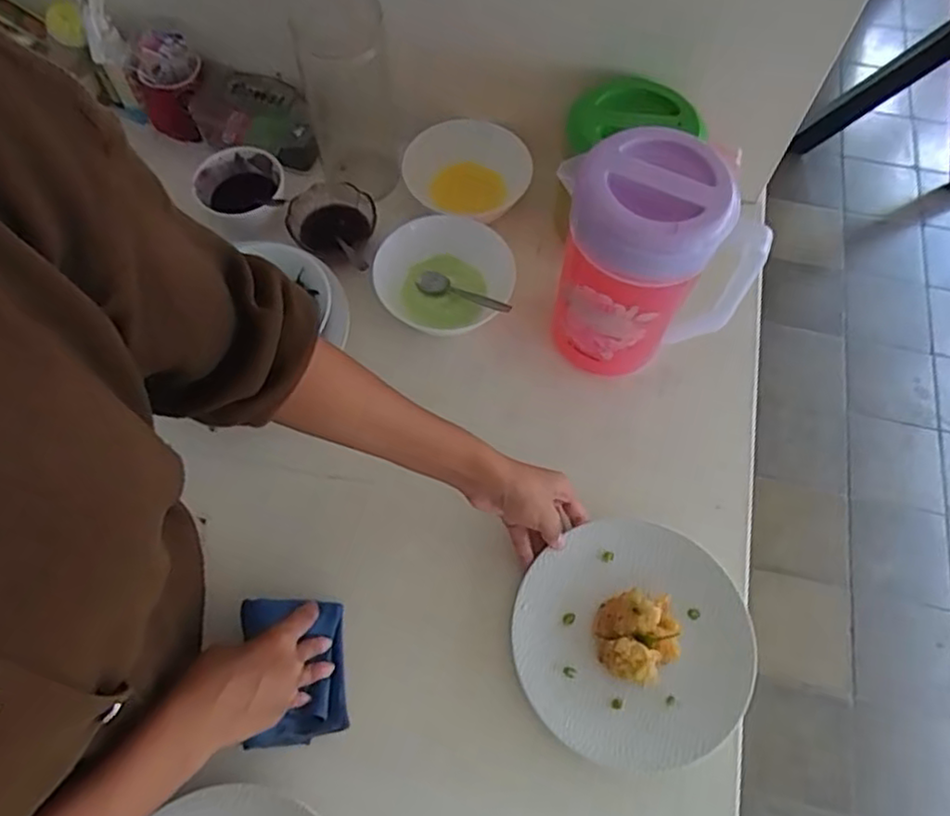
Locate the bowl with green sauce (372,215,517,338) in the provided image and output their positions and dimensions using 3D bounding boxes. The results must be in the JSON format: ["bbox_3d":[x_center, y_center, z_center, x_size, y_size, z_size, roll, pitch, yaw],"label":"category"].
[{"bbox_3d":[-0.033,-0.139,0.733,0.144,0.050,0.132,0,65,0],"label":"bowl with green sauce"}]

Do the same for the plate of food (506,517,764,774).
[{"bbox_3d":[0.138,0.197,0.581,0.199,0.032,0.192,0,65,0],"label":"plate of food"}]

